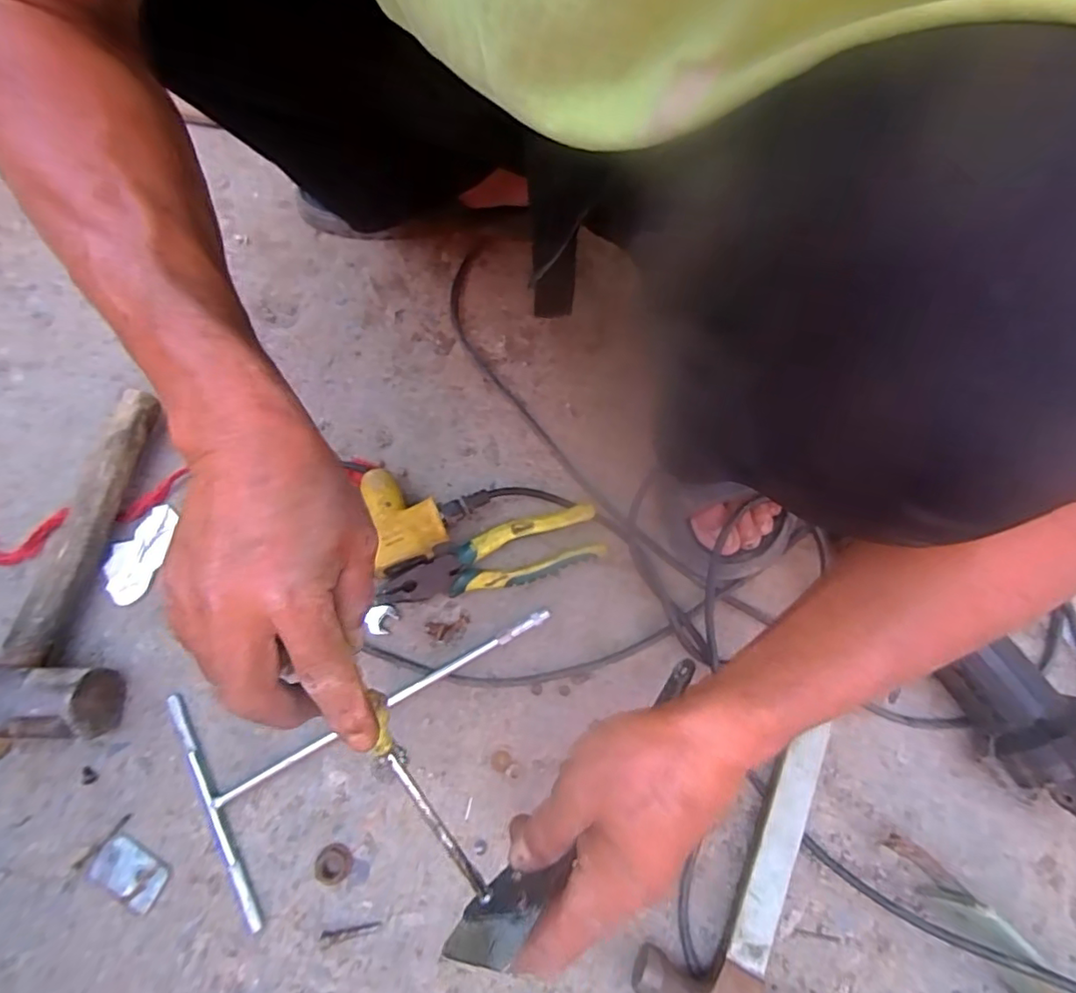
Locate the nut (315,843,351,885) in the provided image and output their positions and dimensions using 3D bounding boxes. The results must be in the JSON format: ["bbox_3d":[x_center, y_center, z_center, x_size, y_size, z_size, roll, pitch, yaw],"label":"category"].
[{"bbox_3d":[-0.149,0.268,0.422,0.025,0.012,0.026,0,70,0],"label":"nut"}]

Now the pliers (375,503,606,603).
[{"bbox_3d":[-0.040,0.056,0.497,0.187,0.023,0.049,-16,71,-6],"label":"pliers"}]

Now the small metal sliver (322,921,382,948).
[{"bbox_3d":[-0.132,0.309,0.410,0.042,0.004,0.010,-8,70,-4],"label":"small metal sliver"}]

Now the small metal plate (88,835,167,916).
[{"bbox_3d":[-0.297,0.273,0.422,0.053,0.004,0.031,29,72,10],"label":"small metal plate"}]

